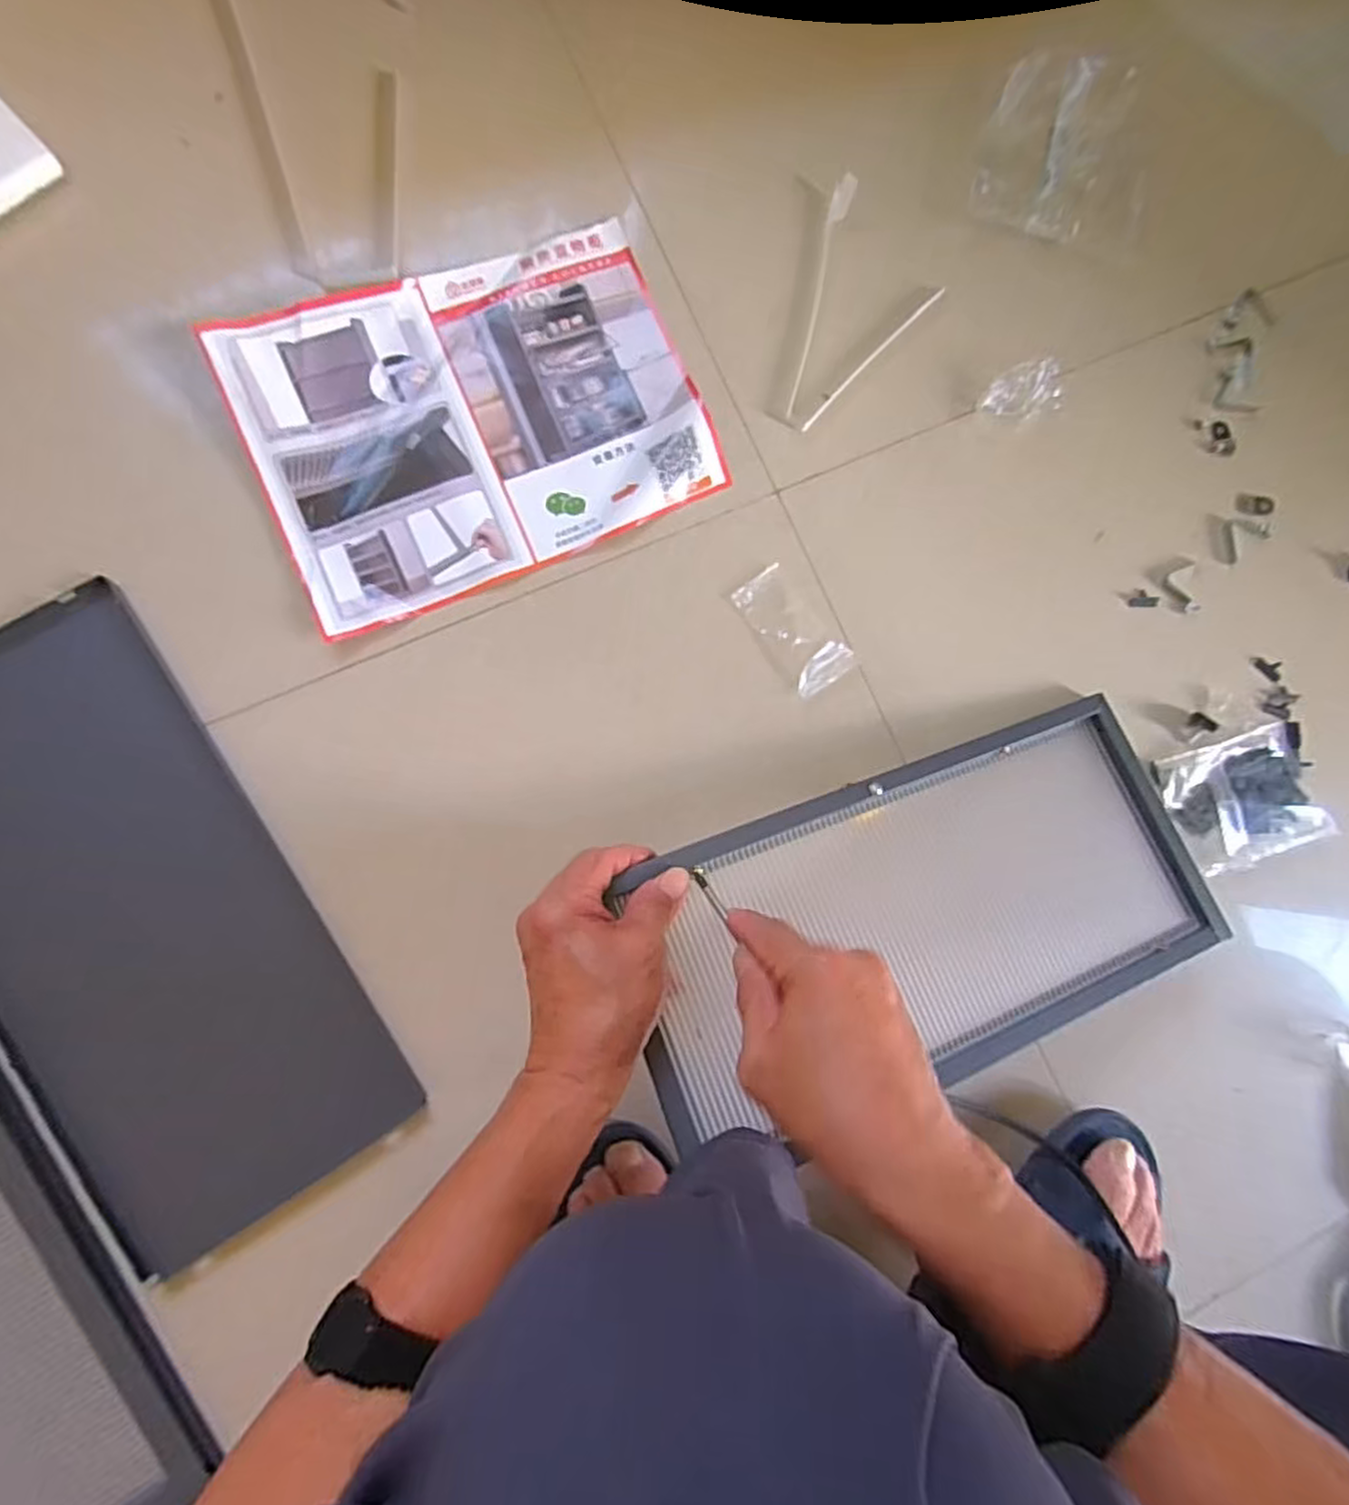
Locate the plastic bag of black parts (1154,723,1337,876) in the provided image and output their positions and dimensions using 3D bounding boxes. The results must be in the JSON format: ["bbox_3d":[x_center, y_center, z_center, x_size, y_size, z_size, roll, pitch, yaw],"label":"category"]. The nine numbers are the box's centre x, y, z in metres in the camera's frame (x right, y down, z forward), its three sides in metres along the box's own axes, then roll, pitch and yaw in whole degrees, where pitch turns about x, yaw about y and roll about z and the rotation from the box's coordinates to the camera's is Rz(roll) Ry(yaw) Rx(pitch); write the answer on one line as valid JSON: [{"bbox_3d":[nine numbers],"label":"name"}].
[{"bbox_3d":[0.387,0.032,0.488,0.100,0.019,0.081,-16,87,-7],"label":"plastic bag of black parts"}]

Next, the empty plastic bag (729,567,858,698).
[{"bbox_3d":[0.077,-0.081,0.477,0.046,0.008,0.085,-39,90,-8],"label":"empty plastic bag"}]

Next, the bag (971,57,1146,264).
[{"bbox_3d":[0.280,-0.423,0.508,0.130,0.033,0.126,11,84,-5],"label":"bag"}]

